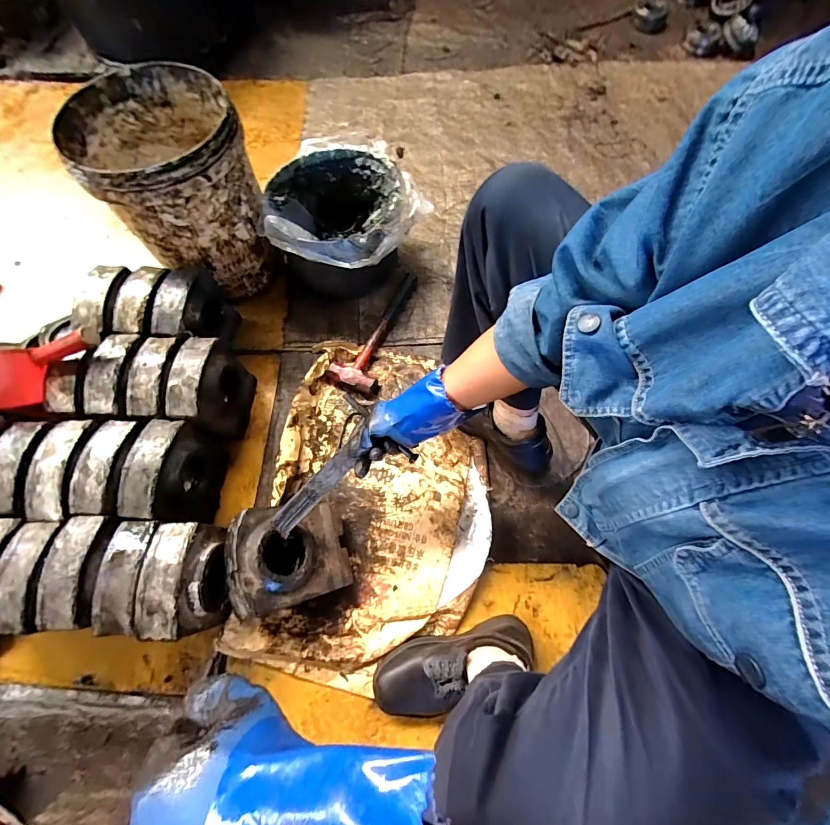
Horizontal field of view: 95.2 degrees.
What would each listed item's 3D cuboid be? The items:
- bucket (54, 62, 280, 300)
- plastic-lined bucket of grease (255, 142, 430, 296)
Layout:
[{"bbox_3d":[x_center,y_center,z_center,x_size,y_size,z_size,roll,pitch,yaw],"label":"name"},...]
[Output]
[{"bbox_3d":[-0.471,-0.445,0.798,0.273,0.330,0.281,0,69,1],"label":"bucket"},{"bbox_3d":[-0.145,-0.421,0.857,0.329,0.202,0.301,0,69,1],"label":"plastic-lined bucket of grease"}]

